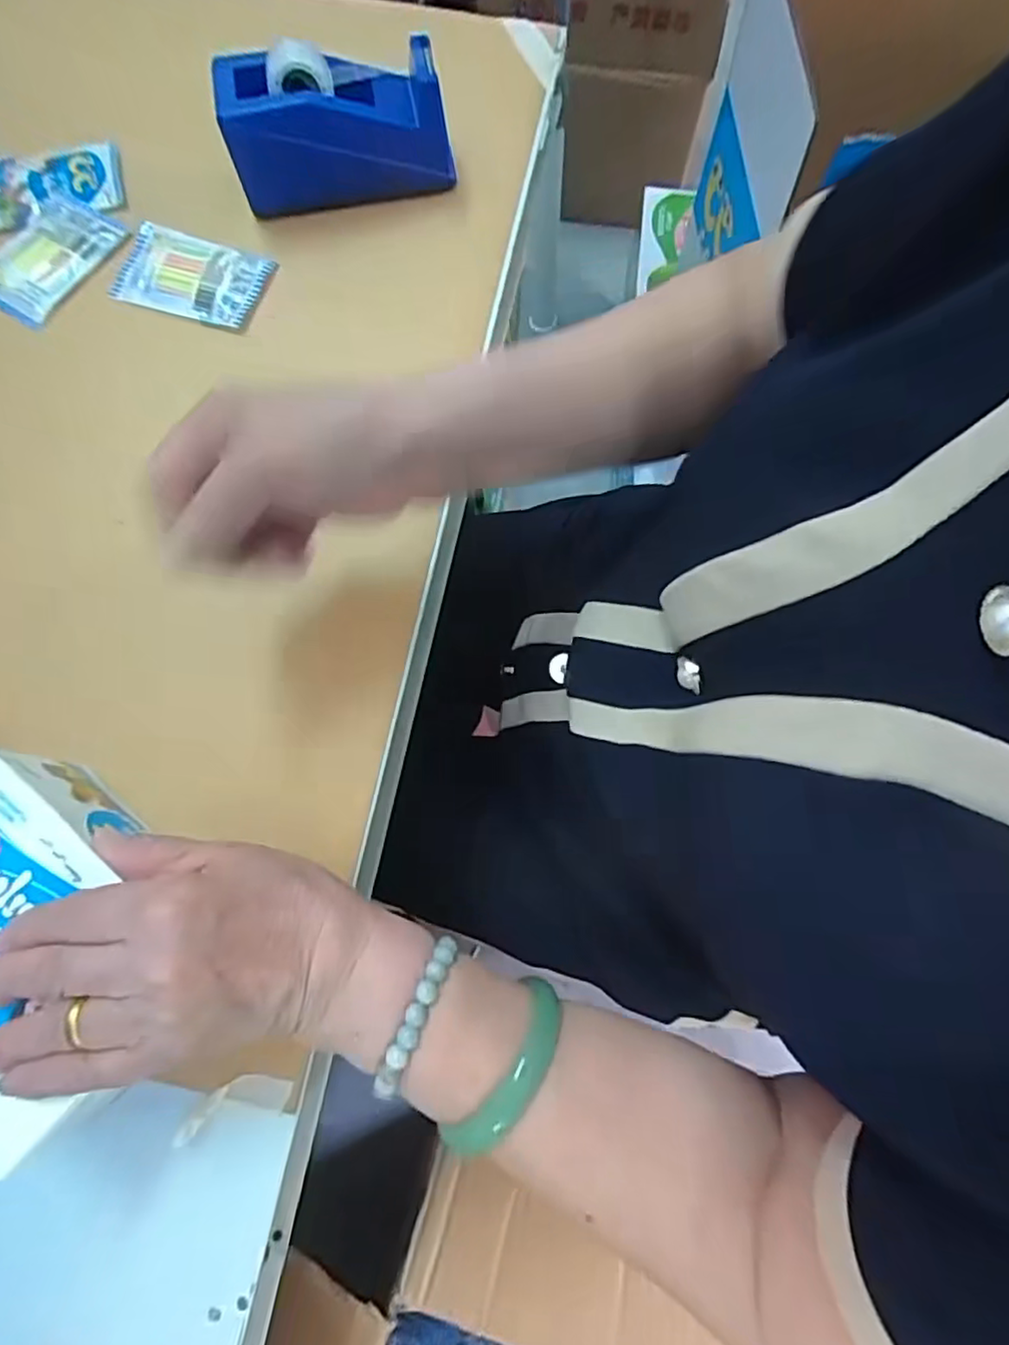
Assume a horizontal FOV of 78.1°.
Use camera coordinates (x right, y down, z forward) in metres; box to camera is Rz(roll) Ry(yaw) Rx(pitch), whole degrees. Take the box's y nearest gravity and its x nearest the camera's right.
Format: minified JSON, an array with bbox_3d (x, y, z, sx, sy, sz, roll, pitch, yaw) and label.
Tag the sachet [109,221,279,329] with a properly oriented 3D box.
[{"bbox_3d":[-0.220,-0.279,0.437,0.100,0.016,0.060,16,75,6],"label":"sachet"}]

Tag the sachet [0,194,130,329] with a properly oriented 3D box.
[{"bbox_3d":[-0.330,-0.297,0.442,0.065,0.018,0.098,32,78,10],"label":"sachet"}]

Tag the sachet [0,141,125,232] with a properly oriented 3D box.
[{"bbox_3d":[-0.337,-0.359,0.456,0.104,0.007,0.062,-9,74,-1],"label":"sachet"}]

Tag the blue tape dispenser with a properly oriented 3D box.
[{"bbox_3d":[-0.113,-0.375,0.429,0.148,0.076,0.054,-6,74,0],"label":"blue tape dispenser"}]

